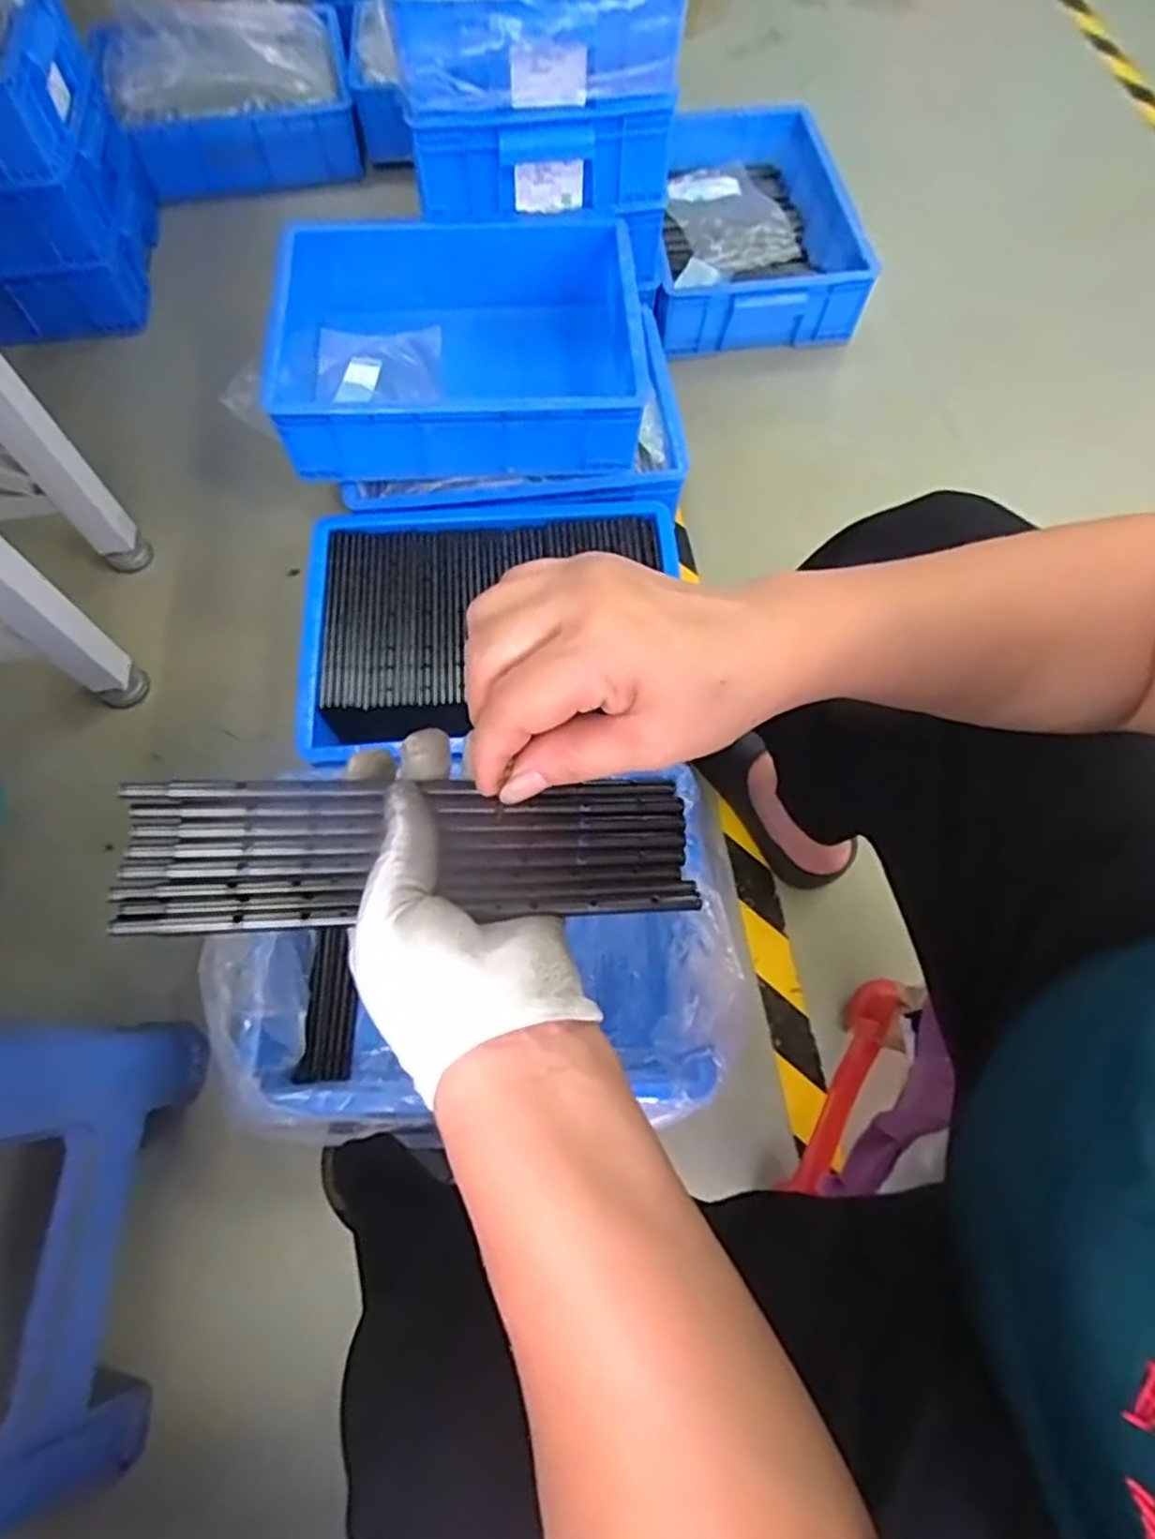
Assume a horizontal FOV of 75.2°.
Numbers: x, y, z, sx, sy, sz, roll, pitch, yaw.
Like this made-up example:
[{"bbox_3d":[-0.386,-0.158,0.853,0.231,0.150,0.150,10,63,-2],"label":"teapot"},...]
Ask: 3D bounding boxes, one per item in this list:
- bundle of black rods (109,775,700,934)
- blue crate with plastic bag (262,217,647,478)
[{"bbox_3d":[-0.062,0.033,0.307,0.223,0.011,0.059,1,68,-12],"label":"bundle of black rods"},{"bbox_3d":[-0.140,-0.500,0.905,0.416,0.112,0.325,-1,68,-2],"label":"blue crate with plastic bag"}]

